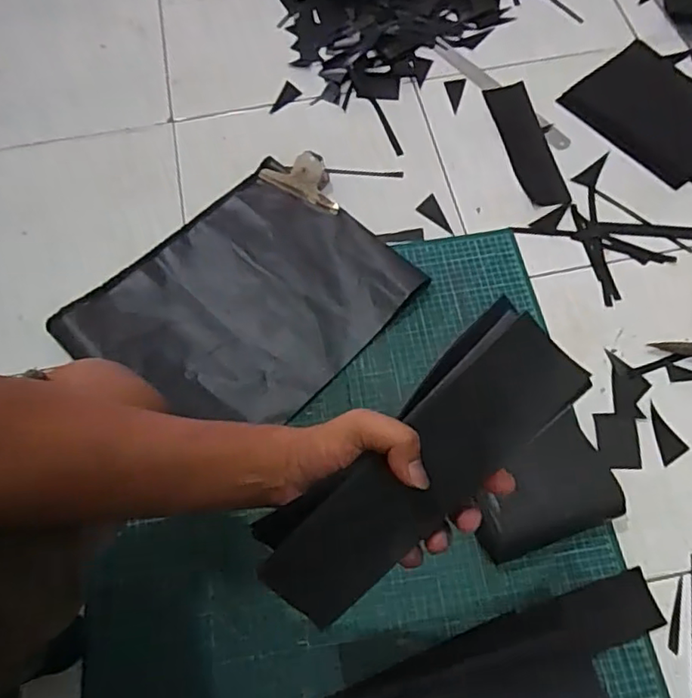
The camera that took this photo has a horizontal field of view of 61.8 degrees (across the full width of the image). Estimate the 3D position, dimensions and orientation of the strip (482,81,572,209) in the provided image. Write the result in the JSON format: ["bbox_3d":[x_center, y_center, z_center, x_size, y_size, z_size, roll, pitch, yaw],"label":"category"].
[{"bbox_3d":[0.280,-0.323,0.904,0.069,0.014,0.247,-9,64,-3],"label":"strip"}]

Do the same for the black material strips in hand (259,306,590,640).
[{"bbox_3d":[0.047,0.072,0.372,0.235,0.026,0.079,-42,71,-6],"label":"black material strips in hand"}]

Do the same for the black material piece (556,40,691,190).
[{"bbox_3d":[0.501,-0.380,0.921,0.202,0.026,0.249,-36,70,-13],"label":"black material piece"}]

